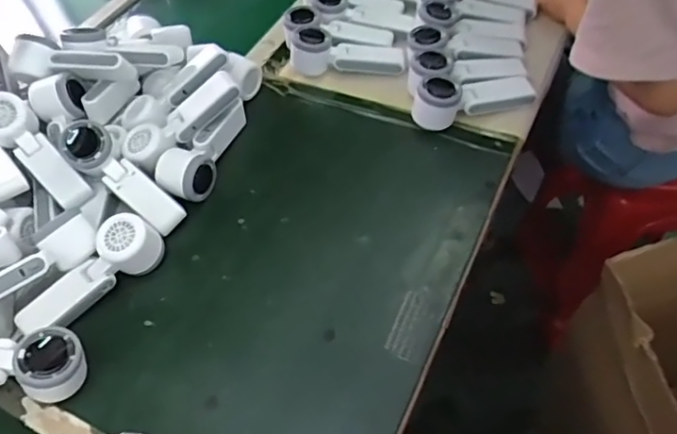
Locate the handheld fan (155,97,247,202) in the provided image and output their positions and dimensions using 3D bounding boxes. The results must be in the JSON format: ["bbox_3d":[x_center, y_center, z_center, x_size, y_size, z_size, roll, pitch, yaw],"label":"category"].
[{"bbox_3d":[-0.175,-0.088,0.702,0.060,0.052,0.161,9,54,13],"label":"handheld fan"}]

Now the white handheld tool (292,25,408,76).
[{"bbox_3d":[0.012,-0.236,0.813,0.164,0.059,0.072,5,53,-9],"label":"white handheld tool"}]

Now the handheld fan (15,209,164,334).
[{"bbox_3d":[-0.267,0.067,0.591,0.062,0.057,0.165,34,63,28],"label":"handheld fan"}]

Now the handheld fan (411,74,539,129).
[{"bbox_3d":[0.173,-0.166,0.716,0.159,0.053,0.068,-19,52,-8],"label":"handheld fan"}]

